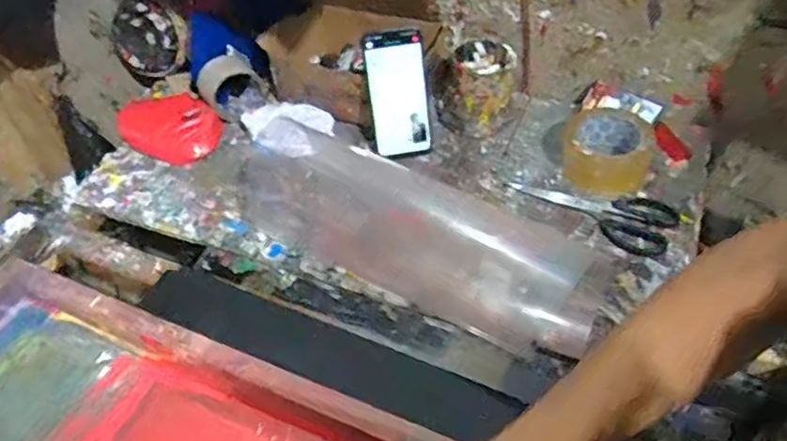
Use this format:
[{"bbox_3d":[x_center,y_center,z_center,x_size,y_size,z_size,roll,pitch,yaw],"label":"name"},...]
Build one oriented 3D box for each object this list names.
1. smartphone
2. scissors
[{"bbox_3d":[0.006,-0.158,0.755,0.076,0.158,0.014,-3,30,9],"label":"smartphone"},{"bbox_3d":[0.236,-0.021,0.703,0.186,0.018,0.081,32,57,26],"label":"scissors"}]

